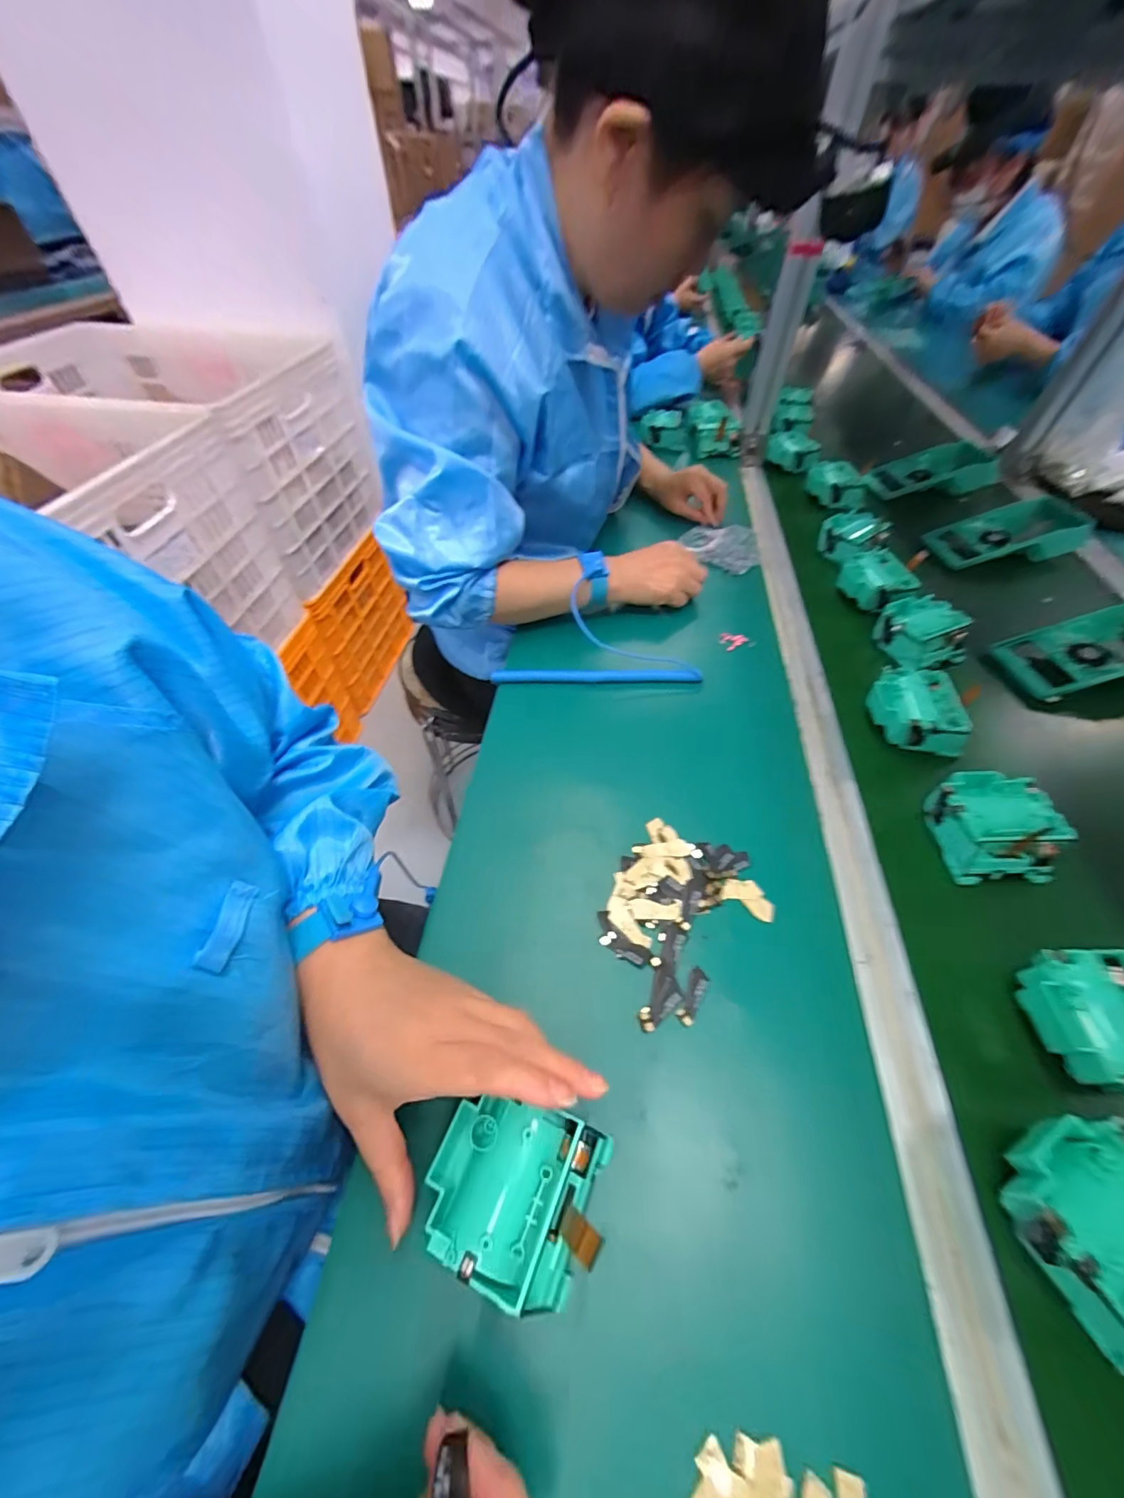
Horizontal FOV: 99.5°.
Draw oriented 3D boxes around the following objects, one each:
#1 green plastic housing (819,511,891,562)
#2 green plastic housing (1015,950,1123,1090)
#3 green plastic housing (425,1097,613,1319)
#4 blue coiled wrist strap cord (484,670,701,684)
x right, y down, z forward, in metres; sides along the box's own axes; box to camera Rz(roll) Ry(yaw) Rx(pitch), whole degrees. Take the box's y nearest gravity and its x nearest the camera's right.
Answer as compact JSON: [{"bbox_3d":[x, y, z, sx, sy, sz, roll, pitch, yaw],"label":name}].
[{"bbox_3d":[0.396,-0.285,0.651,0.093,0.040,0.077,-33,56,-19],"label":"green plastic housing"},{"bbox_3d":[0.325,0.167,0.293,0.069,0.039,0.074,2,52,1],"label":"green plastic housing"},{"bbox_3d":[-0.023,0.219,0.238,0.083,0.040,0.070,17,54,13],"label":"green plastic housing"},{"bbox_3d":[0.035,-0.074,0.493,0.213,0.016,0.013,-1,52,0],"label":"blue coiled wrist strap cord"}]

